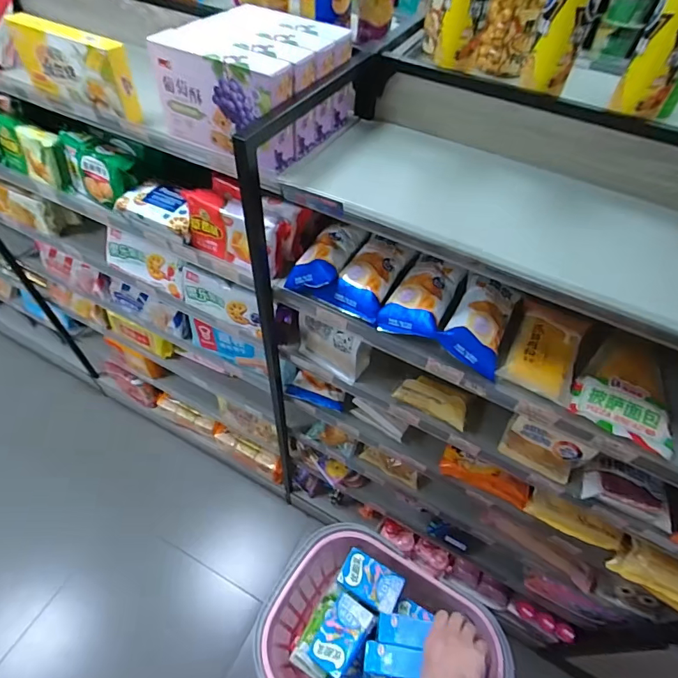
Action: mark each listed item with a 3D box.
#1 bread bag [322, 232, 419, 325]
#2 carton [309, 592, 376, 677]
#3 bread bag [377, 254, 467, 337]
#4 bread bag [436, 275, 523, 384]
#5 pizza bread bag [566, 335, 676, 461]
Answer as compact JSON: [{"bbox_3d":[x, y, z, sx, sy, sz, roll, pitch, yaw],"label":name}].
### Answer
[{"bbox_3d":[0.054,-0.104,0.715,0.084,0.050,0.145,26,55,15],"label":"bread bag"},{"bbox_3d":[0.006,0.511,0.749,0.073,0.036,0.109,30,57,18],"label":"carton"},{"bbox_3d":[0.135,-0.069,0.692,0.099,0.046,0.150,21,54,12],"label":"bread bag"},{"bbox_3d":[0.219,-0.031,0.668,0.089,0.054,0.160,22,54,12],"label":"bread bag"},{"bbox_3d":[0.425,0.070,0.649,0.135,0.050,0.178,25,55,15],"label":"pizza bread bag"}]

